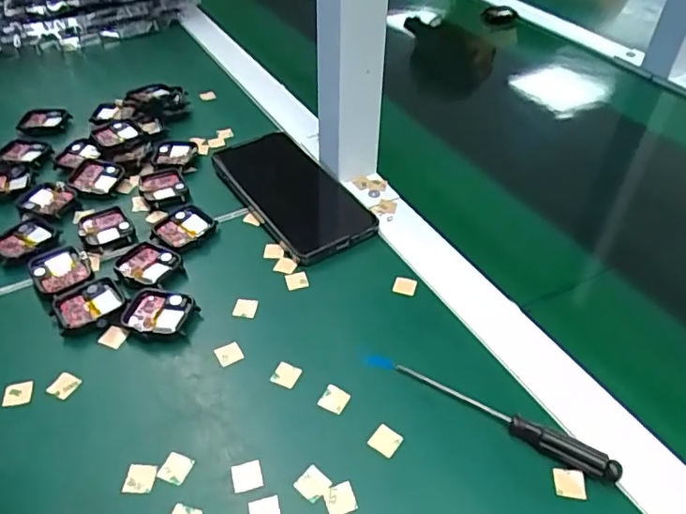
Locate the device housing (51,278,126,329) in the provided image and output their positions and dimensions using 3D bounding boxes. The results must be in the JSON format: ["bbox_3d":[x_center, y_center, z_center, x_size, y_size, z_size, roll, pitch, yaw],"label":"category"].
[{"bbox_3d":[-0.177,0.035,0.388,0.045,0.009,0.038,-26,49,-25],"label":"device housing"}]

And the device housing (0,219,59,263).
[{"bbox_3d":[-0.250,-0.013,0.436,0.034,0.007,0.045,23,48,23],"label":"device housing"}]

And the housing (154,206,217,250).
[{"bbox_3d":[-0.127,-0.023,0.446,0.038,0.007,0.045,28,50,27],"label":"housing"}]

